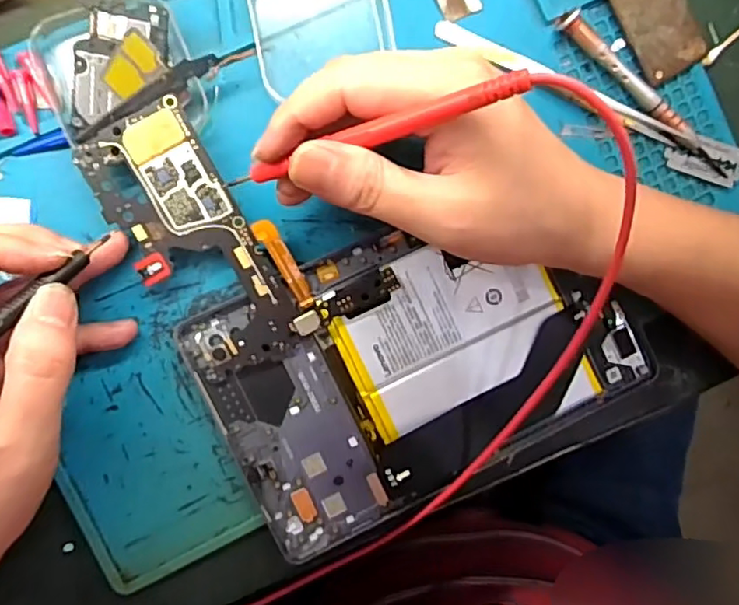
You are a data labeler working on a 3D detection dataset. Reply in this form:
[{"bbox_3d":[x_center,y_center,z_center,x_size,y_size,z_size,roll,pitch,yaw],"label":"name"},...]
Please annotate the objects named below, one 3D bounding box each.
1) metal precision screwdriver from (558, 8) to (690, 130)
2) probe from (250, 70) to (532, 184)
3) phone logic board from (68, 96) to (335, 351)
[{"bbox_3d":[0.127,-0.114,0.301,0.082,0.010,0.009,40,88,-8],"label":"metal precision screwdriver"},{"bbox_3d":[0.003,-0.060,0.209,0.105,0.006,0.009,-14,95,23],"label":"probe"},{"bbox_3d":[-0.075,-0.027,0.274,0.051,0.006,0.123,-33,102,4],"label":"phone logic board"}]

